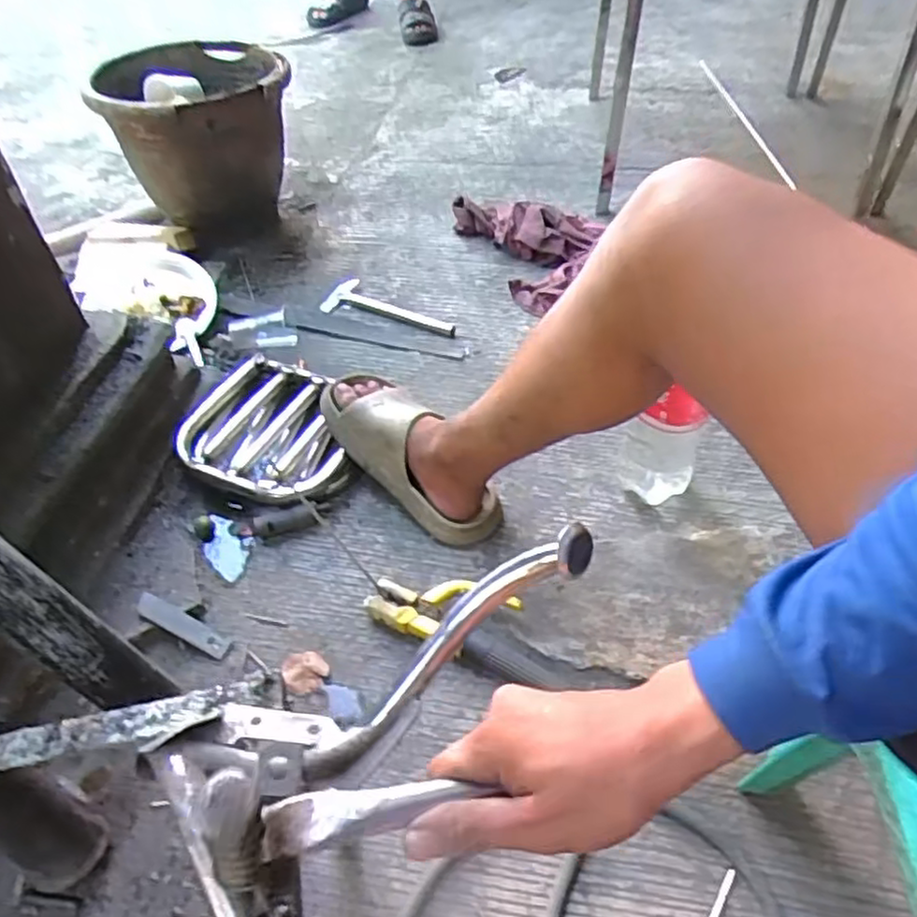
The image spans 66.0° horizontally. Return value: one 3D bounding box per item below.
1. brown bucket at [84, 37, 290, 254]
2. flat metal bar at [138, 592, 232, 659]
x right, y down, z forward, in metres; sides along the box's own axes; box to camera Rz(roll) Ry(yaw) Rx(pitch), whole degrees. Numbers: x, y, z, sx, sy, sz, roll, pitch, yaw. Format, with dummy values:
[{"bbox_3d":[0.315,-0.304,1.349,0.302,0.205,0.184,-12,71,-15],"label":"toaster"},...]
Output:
[{"bbox_3d":[-0.485,-0.596,1.379,0.309,0.292,0.363,-24,50,-19],"label":"brown bucket"},{"bbox_3d":[-0.315,0.191,0.809,0.118,0.005,0.026,28,66,6],"label":"flat metal bar"}]

